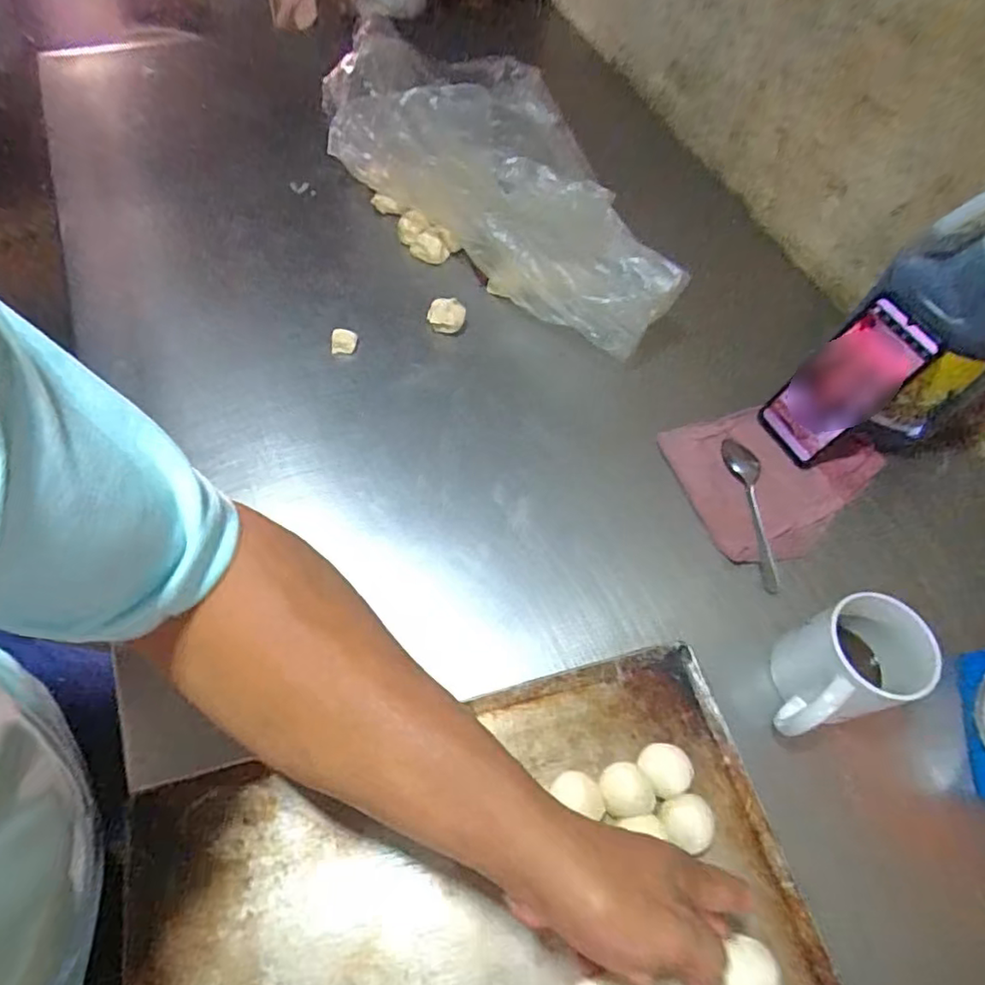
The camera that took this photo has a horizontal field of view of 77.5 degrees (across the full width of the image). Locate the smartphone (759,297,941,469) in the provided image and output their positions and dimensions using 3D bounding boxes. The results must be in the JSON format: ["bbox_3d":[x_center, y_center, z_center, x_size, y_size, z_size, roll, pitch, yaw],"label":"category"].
[{"bbox_3d":[0.342,-0.104,0.606,0.076,0.162,0.015,46,46,14],"label":"smartphone"}]

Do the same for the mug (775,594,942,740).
[{"bbox_3d":[0.271,0.137,0.489,0.101,0.100,0.083,-10,61,-10],"label":"mug"}]

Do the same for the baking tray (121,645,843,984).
[{"bbox_3d":[-0.006,0.301,0.413,0.455,0.024,0.302,-11,61,-10],"label":"baking tray"}]

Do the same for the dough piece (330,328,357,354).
[{"bbox_3d":[-0.166,-0.168,0.685,0.028,0.025,0.021,0,60,-4],"label":"dough piece"}]

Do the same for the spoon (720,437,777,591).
[{"bbox_3d":[0.259,0.015,0.610,0.033,0.011,0.165,1,60,-4],"label":"spoon"}]

